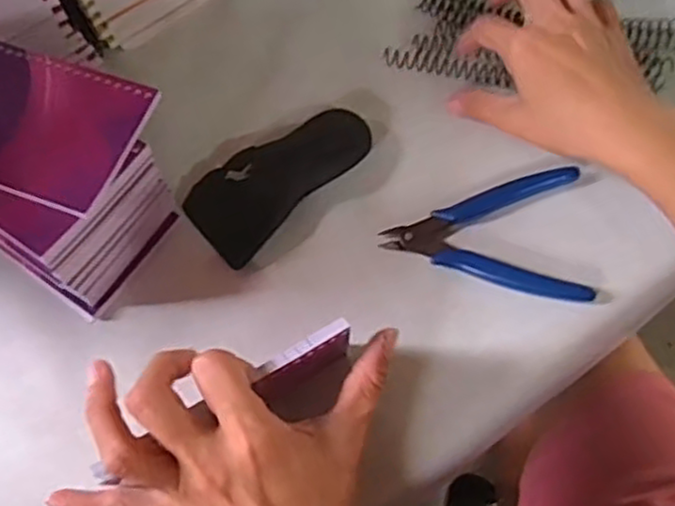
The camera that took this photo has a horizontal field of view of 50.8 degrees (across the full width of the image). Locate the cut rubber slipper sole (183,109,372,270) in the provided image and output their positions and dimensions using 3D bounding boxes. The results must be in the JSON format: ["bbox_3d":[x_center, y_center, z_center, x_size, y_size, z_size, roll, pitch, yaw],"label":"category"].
[{"bbox_3d":[-0.037,-0.048,0.449,0.118,0.020,0.058,-39,72,-12],"label":"cut rubber slipper sole"}]

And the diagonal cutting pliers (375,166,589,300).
[{"bbox_3d":[0.089,-0.014,0.429,0.117,0.011,0.083,4,69,4],"label":"diagonal cutting pliers"}]

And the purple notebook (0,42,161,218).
[{"bbox_3d":[-0.172,-0.072,0.384,0.130,0.006,0.080,20,71,10],"label":"purple notebook"}]

